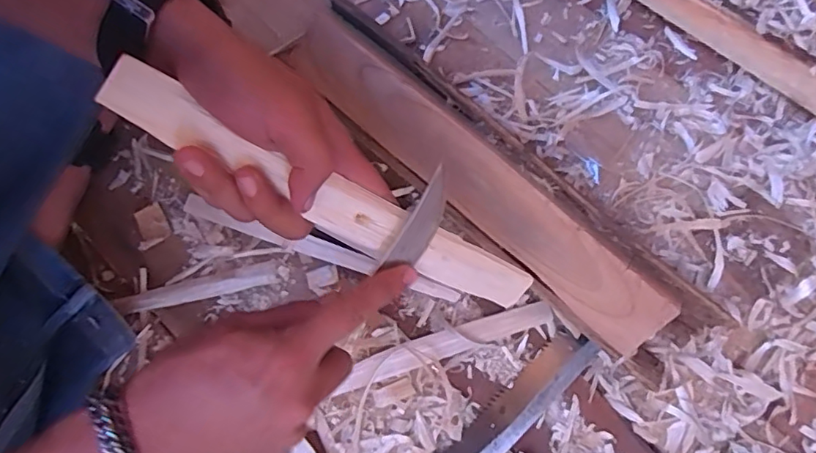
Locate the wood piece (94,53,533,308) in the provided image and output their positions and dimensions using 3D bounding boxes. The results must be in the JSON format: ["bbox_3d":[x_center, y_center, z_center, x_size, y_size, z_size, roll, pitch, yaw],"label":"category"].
[{"bbox_3d":[-0.031,-0.008,0.301,0.256,0.014,0.029,28,77,-26],"label":"wood piece"}]

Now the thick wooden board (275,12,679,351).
[{"bbox_3d":[0.066,-0.038,0.471,0.352,0.040,0.064,43,120,9],"label":"thick wooden board"}]

